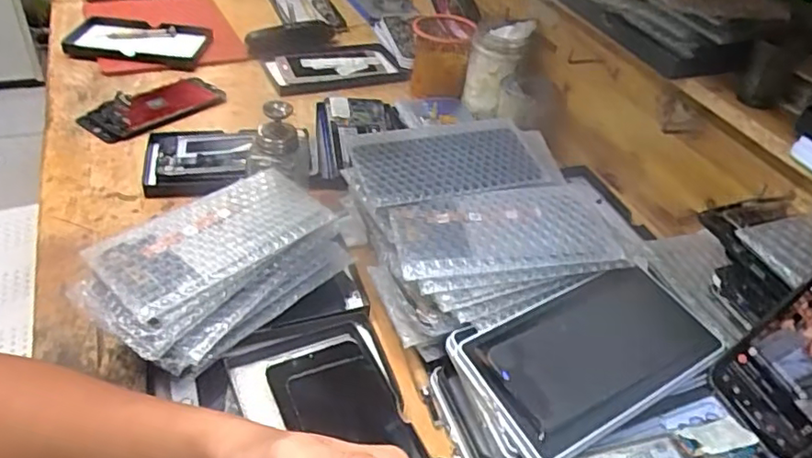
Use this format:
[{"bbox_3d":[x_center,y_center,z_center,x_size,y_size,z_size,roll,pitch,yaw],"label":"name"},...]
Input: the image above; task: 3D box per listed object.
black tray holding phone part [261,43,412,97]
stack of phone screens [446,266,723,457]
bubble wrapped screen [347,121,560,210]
[{"bbox_3d":[-0.100,-0.228,0.866,0.201,0.025,0.108,-12,44,-21],"label":"black tray holding phone part"},{"bbox_3d":[0.134,0.088,0.442,0.182,0.023,0.110,-17,46,-26],"label":"stack of phone screens"},{"bbox_3d":[0.048,-0.062,0.535,0.197,0.020,0.088,-7,42,-16],"label":"bubble wrapped screen"}]

